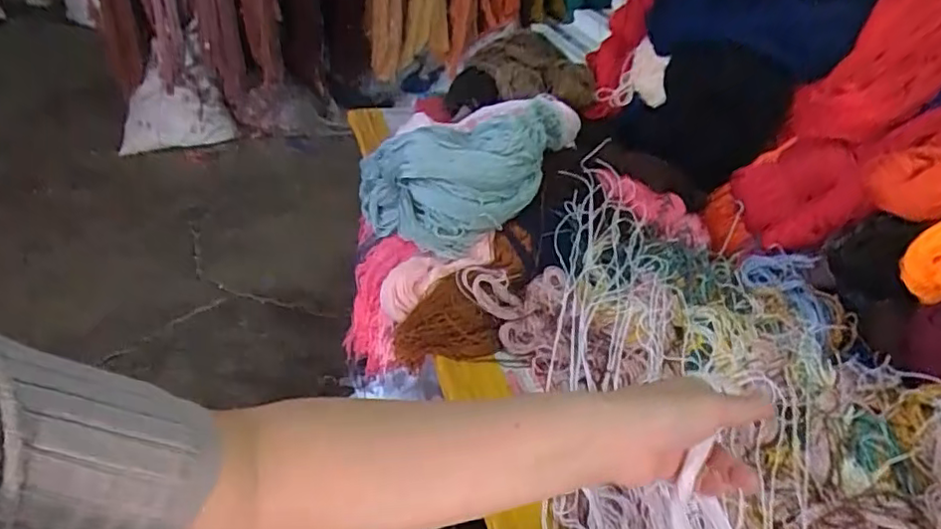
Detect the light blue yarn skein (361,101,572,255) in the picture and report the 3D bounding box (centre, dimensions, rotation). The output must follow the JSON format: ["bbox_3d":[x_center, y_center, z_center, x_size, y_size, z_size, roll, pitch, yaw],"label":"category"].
[{"bbox_3d":[-0.007,-0.103,0.733,0.249,0.132,0.162,-1,36,-6],"label":"light blue yarn skein"}]

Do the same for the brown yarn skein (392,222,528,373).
[{"bbox_3d":[0.005,0.045,0.677,0.082,0.054,0.192,34,72,35],"label":"brown yarn skein"}]

